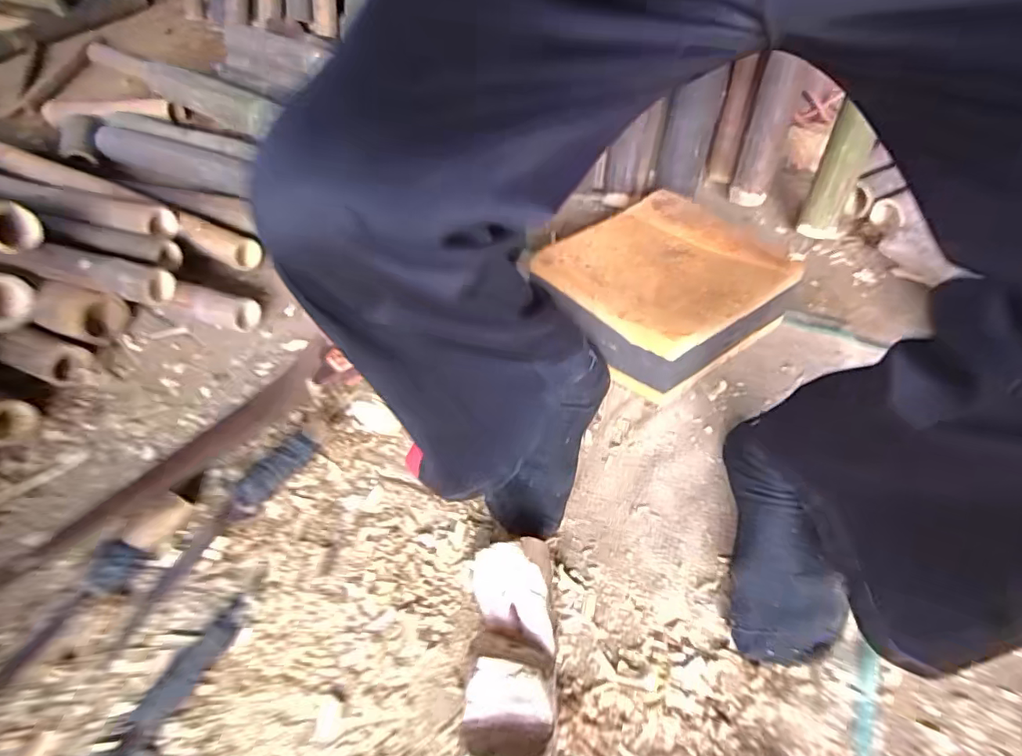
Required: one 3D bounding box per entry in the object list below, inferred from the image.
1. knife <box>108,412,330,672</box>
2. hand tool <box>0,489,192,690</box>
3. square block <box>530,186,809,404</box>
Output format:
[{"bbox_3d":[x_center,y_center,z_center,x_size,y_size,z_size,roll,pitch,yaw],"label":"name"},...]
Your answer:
[{"bbox_3d":[-0.325,0.159,0.612,0.056,0.035,0.296,28,56,27],"label":"knife"},{"bbox_3d":[-0.440,0.221,0.580,0.054,0.047,0.245,30,71,28],"label":"hand tool"},{"bbox_3d":[0.193,-0.111,0.736,0.267,0.116,0.249,-28,51,-19],"label":"square block"}]

